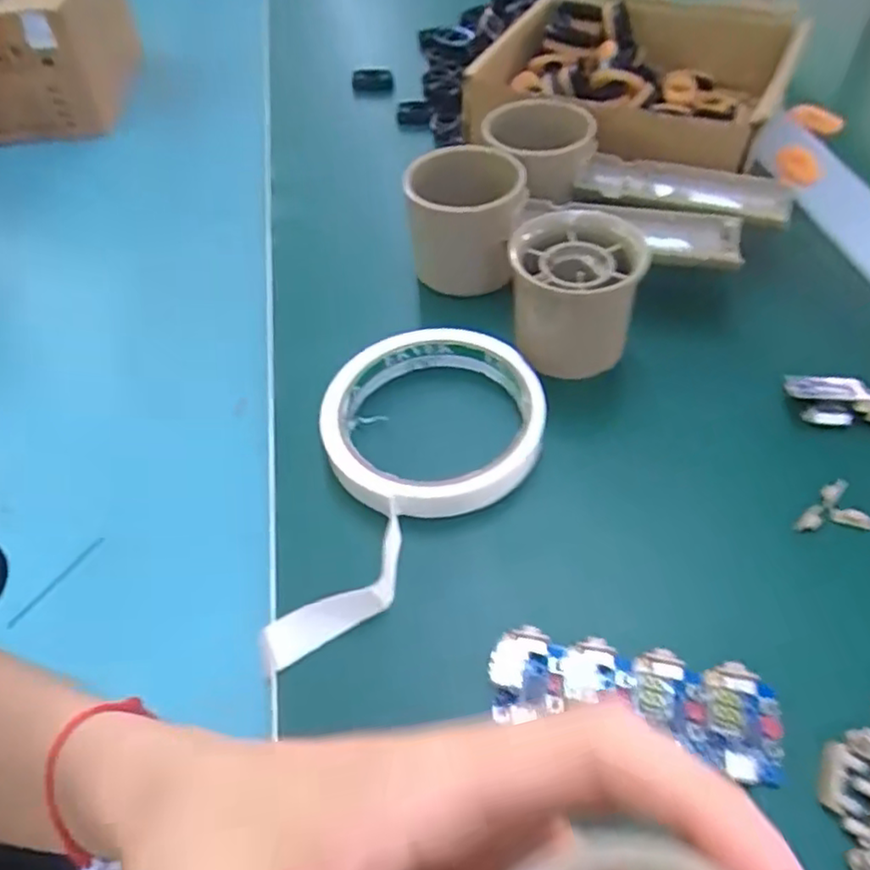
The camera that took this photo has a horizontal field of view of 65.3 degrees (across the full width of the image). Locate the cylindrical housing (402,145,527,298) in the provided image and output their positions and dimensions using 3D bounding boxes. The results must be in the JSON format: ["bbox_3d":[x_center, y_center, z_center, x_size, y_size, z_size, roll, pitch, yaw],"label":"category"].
[{"bbox_3d":[0.015,-0.106,0.339,0.055,0.059,0.055,-1,50,1],"label":"cylindrical housing"}]

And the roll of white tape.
[{"bbox_3d":[-0.022,0.011,0.276,0.157,0.022,0.089,-38,57,-24],"label":"roll of white tape"}]

